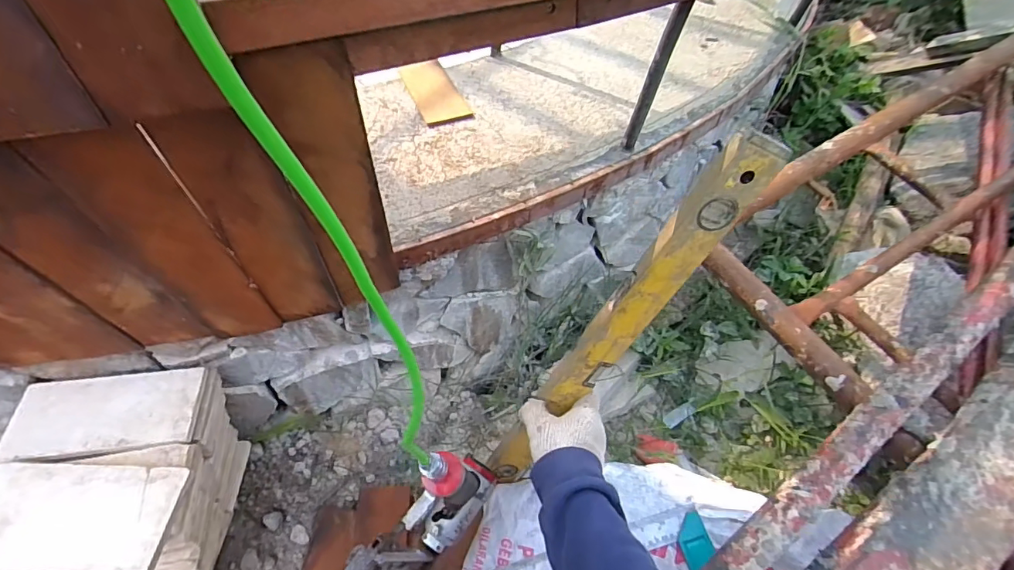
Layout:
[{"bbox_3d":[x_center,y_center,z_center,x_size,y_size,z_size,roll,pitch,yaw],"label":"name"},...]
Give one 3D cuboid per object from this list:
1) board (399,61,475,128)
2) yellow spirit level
[{"bbox_3d":[-0.124,-0.331,0.836,0.079,0.010,0.193,-18,55,-15],"label":"board"},{"bbox_3d":[0.106,0.079,0.570,0.057,0.557,0.037,-5,47,-39],"label":"yellow spirit level"}]

